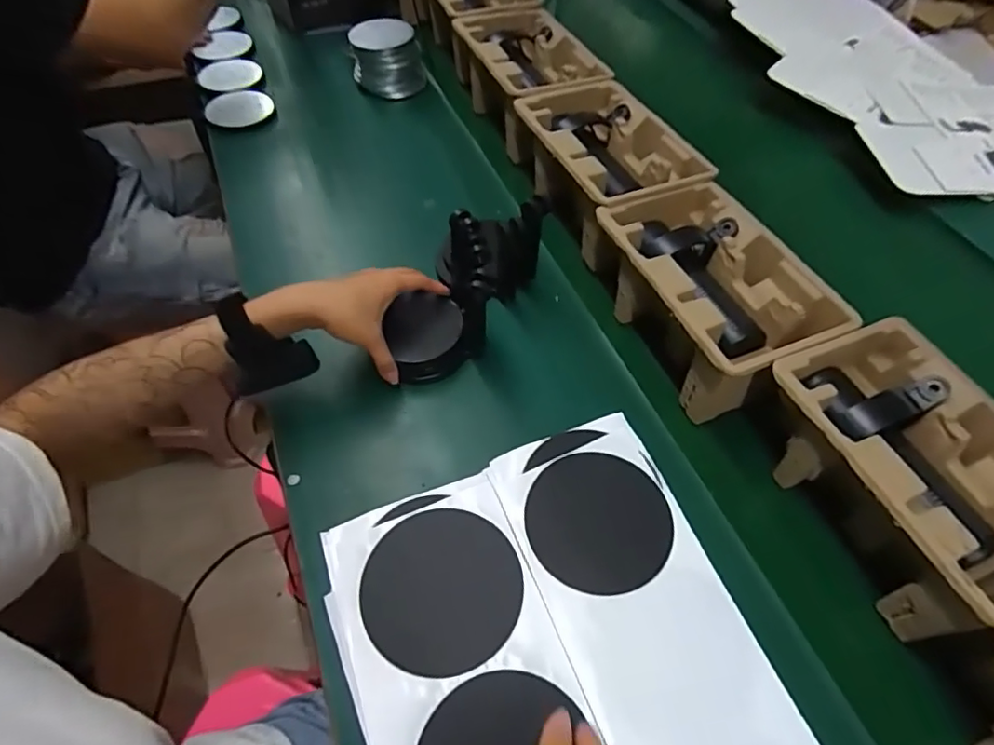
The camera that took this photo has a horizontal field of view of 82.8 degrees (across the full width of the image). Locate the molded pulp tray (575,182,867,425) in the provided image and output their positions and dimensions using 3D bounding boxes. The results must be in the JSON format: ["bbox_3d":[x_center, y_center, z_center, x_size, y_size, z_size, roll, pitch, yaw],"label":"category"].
[{"bbox_3d":[0.210,-0.083,0.569,0.146,0.097,0.231,-23,62,-11],"label":"molded pulp tray"}]

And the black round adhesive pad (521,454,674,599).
[{"bbox_3d":[0.067,0.096,0.373,0.090,0.008,0.094,-1,60,1],"label":"black round adhesive pad"}]

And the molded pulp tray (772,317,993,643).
[{"bbox_3d":[0.334,0.076,0.455,0.145,0.099,0.225,-21,61,-10],"label":"molded pulp tray"}]

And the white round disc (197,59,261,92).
[{"bbox_3d":[-0.422,-0.473,0.892,0.094,0.009,0.093,-1,60,1],"label":"white round disc"}]

